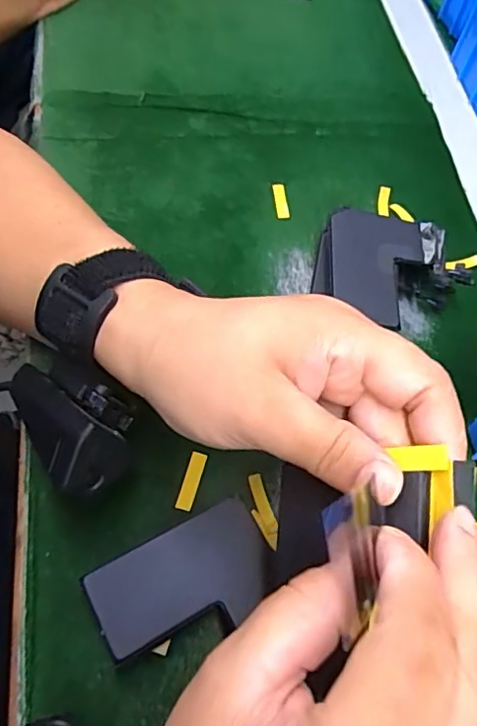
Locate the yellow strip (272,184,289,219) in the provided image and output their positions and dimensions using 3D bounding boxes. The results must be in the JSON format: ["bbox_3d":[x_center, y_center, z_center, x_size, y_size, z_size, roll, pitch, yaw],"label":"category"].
[{"bbox_3d":[0.029,-0.109,0.376,0.008,0.004,0.027,-3,63,-9],"label":"yellow strip"}]

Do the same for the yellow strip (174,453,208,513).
[{"bbox_3d":[-0.024,0.059,0.279,0.007,0.004,0.029,17,62,1],"label":"yellow strip"}]

